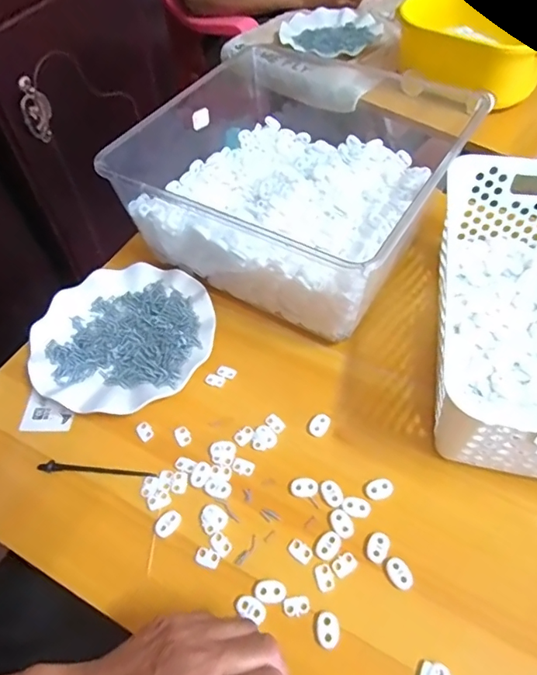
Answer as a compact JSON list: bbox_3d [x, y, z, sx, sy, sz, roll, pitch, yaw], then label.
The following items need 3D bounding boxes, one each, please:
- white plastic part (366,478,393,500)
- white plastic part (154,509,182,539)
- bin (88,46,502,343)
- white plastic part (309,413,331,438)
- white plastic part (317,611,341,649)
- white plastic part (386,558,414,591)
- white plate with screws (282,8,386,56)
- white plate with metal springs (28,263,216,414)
[{"bbox_3d":[0.093,0.126,0.416,0.023,0.004,0.016,-20,55,-12],"label":"white plastic part"},{"bbox_3d":[-0.083,0.152,0.407,0.017,0.004,0.022,37,63,27],"label":"white plastic part"},{"bbox_3d":[0.040,-0.184,0.555,0.297,0.122,0.305,25,58,20],"label":"bin"},{"bbox_3d":[0.047,0.080,0.455,0.016,0.004,0.023,29,60,23],"label":"white plastic part"},{"bbox_3d":[0.043,0.209,0.355,0.016,0.004,0.022,-4,53,1],"label":"white plastic part"},{"bbox_3d":[0.099,0.178,0.376,0.016,0.004,0.023,-22,55,-13],"label":"white plastic part"},{"bbox_3d":[0.117,-0.558,0.919,0.173,0.028,0.160,-2,53,2],"label":"white plate with screws"},{"bbox_3d":[-0.149,0.000,0.514,0.178,0.020,0.179,-2,53,2],"label":"white plate with metal springs"}]

